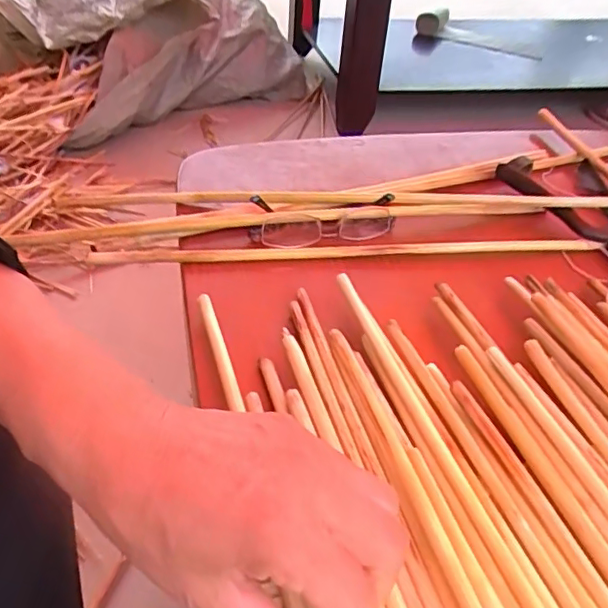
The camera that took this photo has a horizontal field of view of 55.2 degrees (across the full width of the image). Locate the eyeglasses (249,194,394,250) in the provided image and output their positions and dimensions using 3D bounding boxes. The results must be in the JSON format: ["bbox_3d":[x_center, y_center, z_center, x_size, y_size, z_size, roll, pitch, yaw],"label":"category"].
[{"bbox_3d":[0.018,-0.068,0.485,0.124,0.028,0.046,-4,45,-10],"label":"eyeglasses"}]

